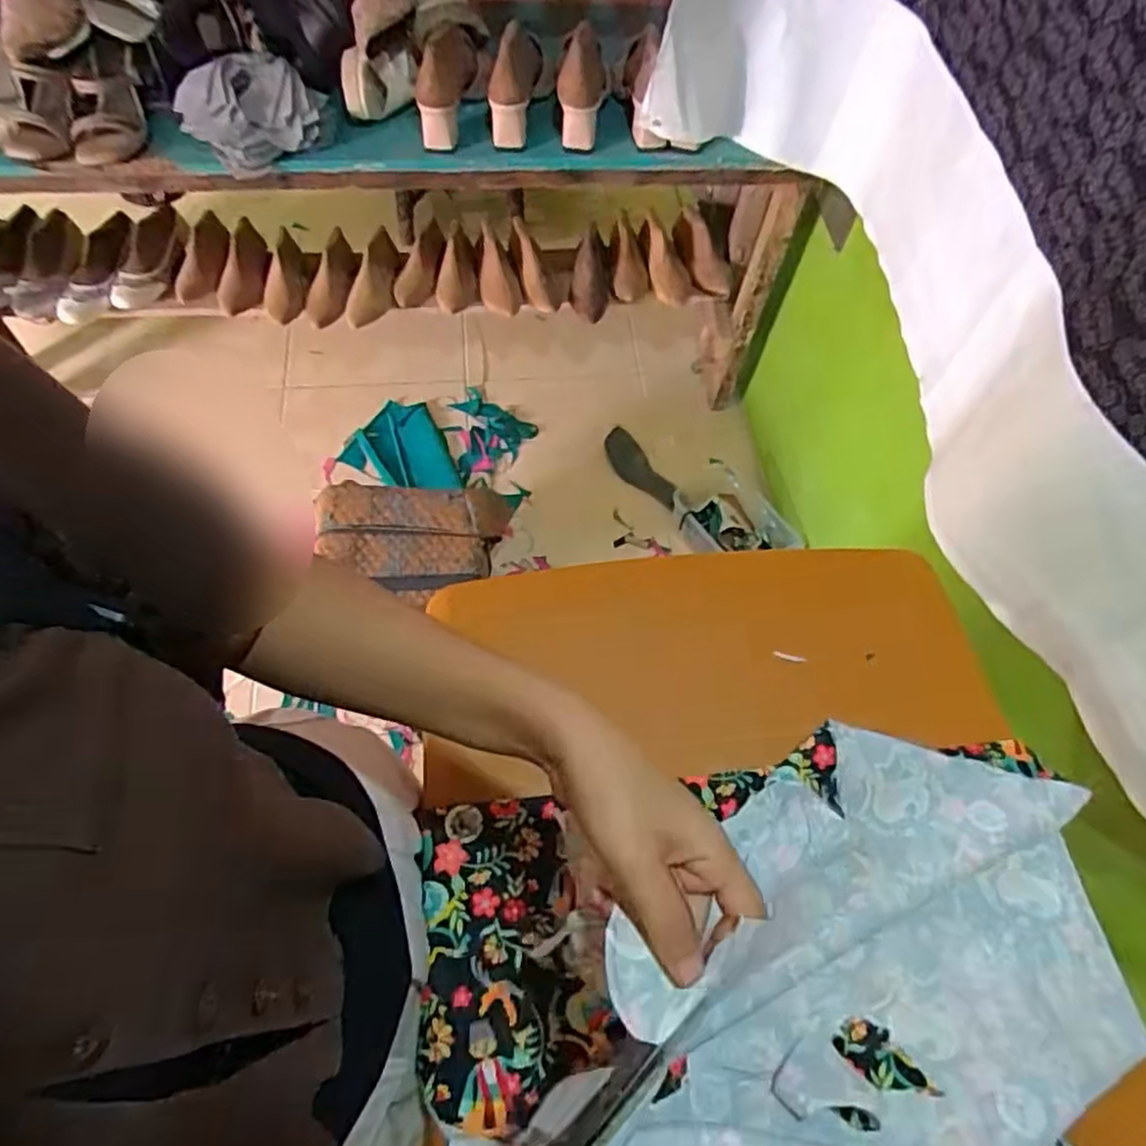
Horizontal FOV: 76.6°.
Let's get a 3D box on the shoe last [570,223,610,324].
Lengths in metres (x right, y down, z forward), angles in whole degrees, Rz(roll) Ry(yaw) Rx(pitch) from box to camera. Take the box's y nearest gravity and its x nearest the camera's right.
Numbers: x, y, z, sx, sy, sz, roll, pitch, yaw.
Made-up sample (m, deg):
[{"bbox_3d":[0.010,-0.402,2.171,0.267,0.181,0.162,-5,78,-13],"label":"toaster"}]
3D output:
[{"bbox_3d":[0.037,-0.595,1.461,0.078,0.071,0.193,1,75,-3],"label":"shoe last"}]

